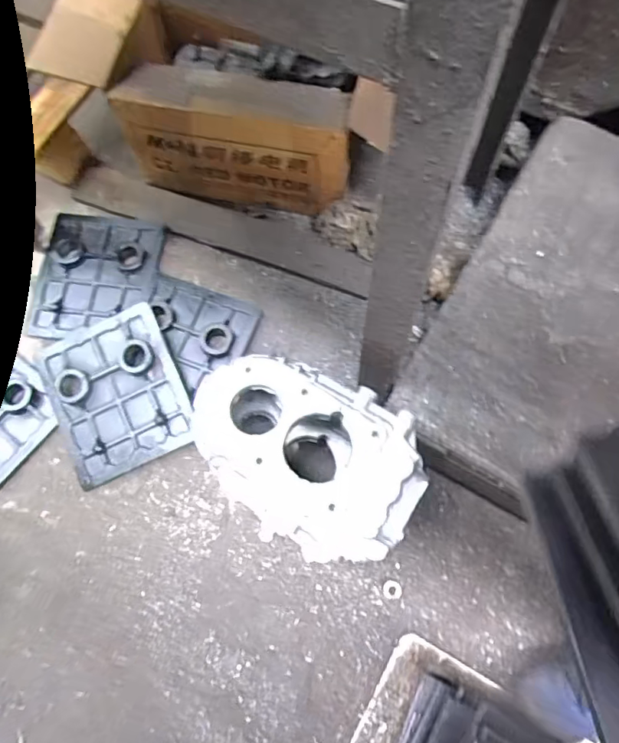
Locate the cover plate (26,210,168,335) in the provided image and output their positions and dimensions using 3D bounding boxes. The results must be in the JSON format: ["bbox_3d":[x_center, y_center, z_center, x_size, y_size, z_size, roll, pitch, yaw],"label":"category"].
[{"bbox_3d":[-0.380,-0.178,0.958,0.208,0.024,0.244,2,70,0],"label":"cover plate"}]

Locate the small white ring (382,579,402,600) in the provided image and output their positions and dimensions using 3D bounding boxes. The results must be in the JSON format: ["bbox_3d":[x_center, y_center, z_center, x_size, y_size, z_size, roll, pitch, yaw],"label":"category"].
[{"bbox_3d":[0.124,0.326,0.798,0.028,0.009,0.026,-5,64,10],"label":"small white ring"}]

